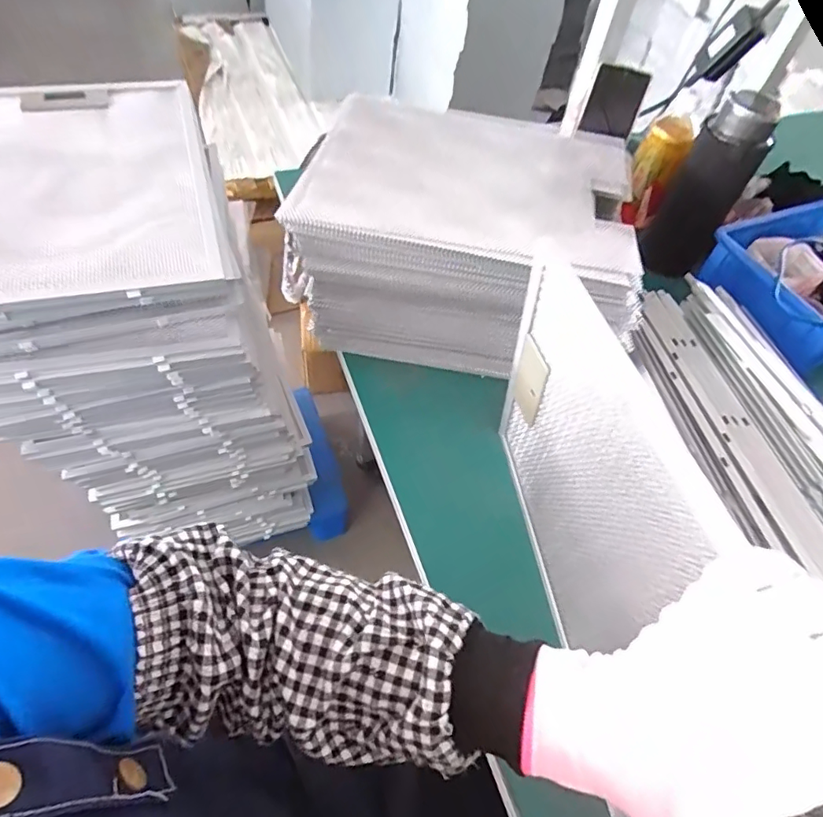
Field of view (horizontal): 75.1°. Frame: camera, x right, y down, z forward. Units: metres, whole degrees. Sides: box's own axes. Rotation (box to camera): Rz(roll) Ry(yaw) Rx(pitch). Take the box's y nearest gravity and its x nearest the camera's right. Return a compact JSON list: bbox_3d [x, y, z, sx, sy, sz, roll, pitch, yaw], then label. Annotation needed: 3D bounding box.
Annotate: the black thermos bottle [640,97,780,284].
[{"bbox_3d":[0.379,-0.283,0.698,0.090,0.226,0.097,27,57,15],"label":"black thermos bottle"}]

